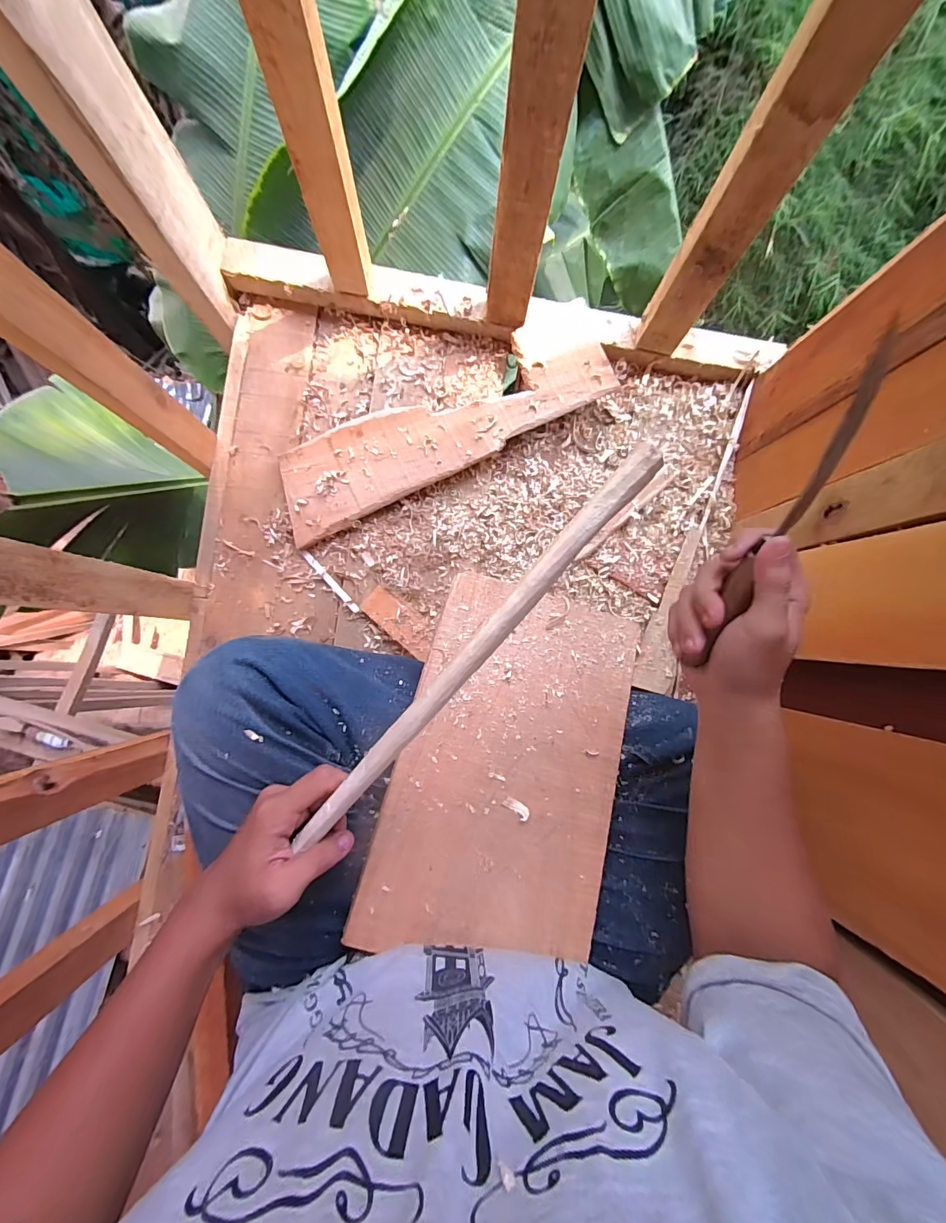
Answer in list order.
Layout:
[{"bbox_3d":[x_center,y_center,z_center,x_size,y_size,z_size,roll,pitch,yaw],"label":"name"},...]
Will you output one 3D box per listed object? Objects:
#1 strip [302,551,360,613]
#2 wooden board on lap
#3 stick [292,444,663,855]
[{"bbox_3d":[-0.189,-0.039,0.578,0.012,0.004,0.107,-44,88,-4],"label":"strip"},{"bbox_3d":[0.038,0.133,0.394,0.200,0.006,0.311,17,75,-7],"label":"wooden board on lap"},{"bbox_3d":[-0.017,0.043,0.240,0.015,0.010,0.310,41,110,1],"label":"stick"}]

